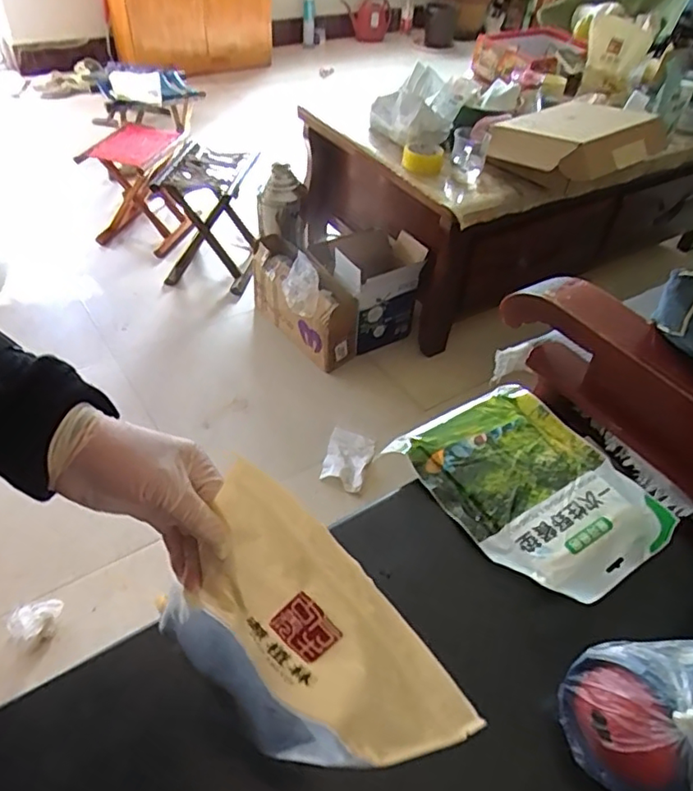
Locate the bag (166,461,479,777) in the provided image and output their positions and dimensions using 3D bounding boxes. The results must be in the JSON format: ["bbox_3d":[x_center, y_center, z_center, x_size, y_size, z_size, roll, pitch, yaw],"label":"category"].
[{"bbox_3d":[-0.039,0.162,0.388,0.191,0.191,0.027,47,35,10],"label":"bag"}]

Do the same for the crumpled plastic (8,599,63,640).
[{"bbox_3d":[-0.576,0.414,1.098,0.082,0.024,0.070,-4,45,-9],"label":"crumpled plastic"}]

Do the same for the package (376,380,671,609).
[{"bbox_3d":[0.234,0.109,0.752,0.228,0.021,0.293,-24,51,-26],"label":"package"}]

